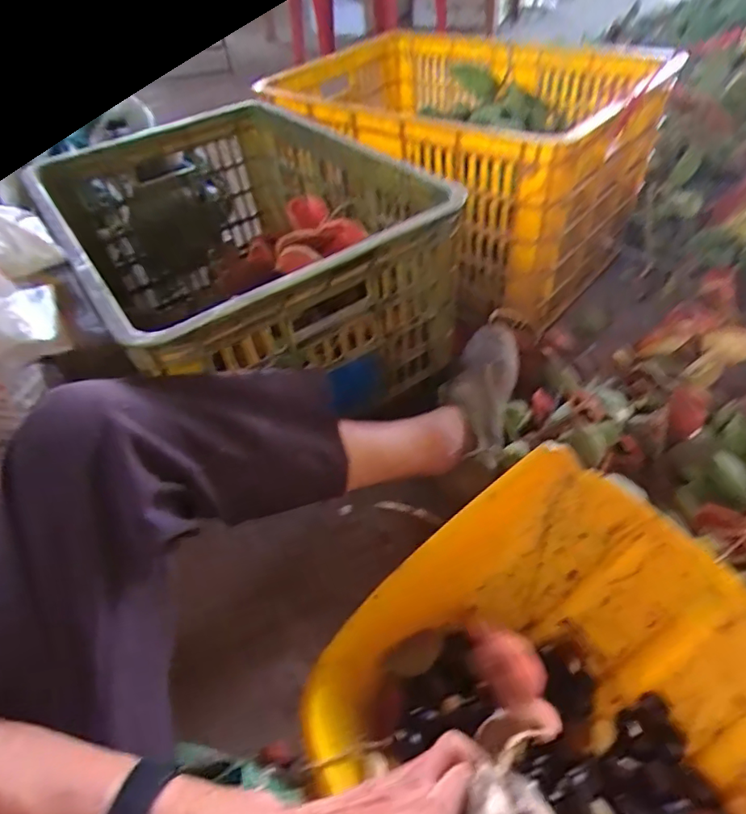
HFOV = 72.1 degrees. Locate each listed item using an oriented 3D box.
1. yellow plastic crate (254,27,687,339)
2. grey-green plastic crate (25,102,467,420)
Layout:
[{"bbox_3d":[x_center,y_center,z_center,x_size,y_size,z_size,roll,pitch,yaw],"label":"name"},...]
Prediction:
[{"bbox_3d":[0.159,-0.473,0.957,0.449,0.283,0.654,-35,54,-23],"label":"yellow plastic crate"},{"bbox_3d":[-0.183,-0.227,0.748,0.421,0.239,0.570,-30,52,-20],"label":"grey-green plastic crate"}]

